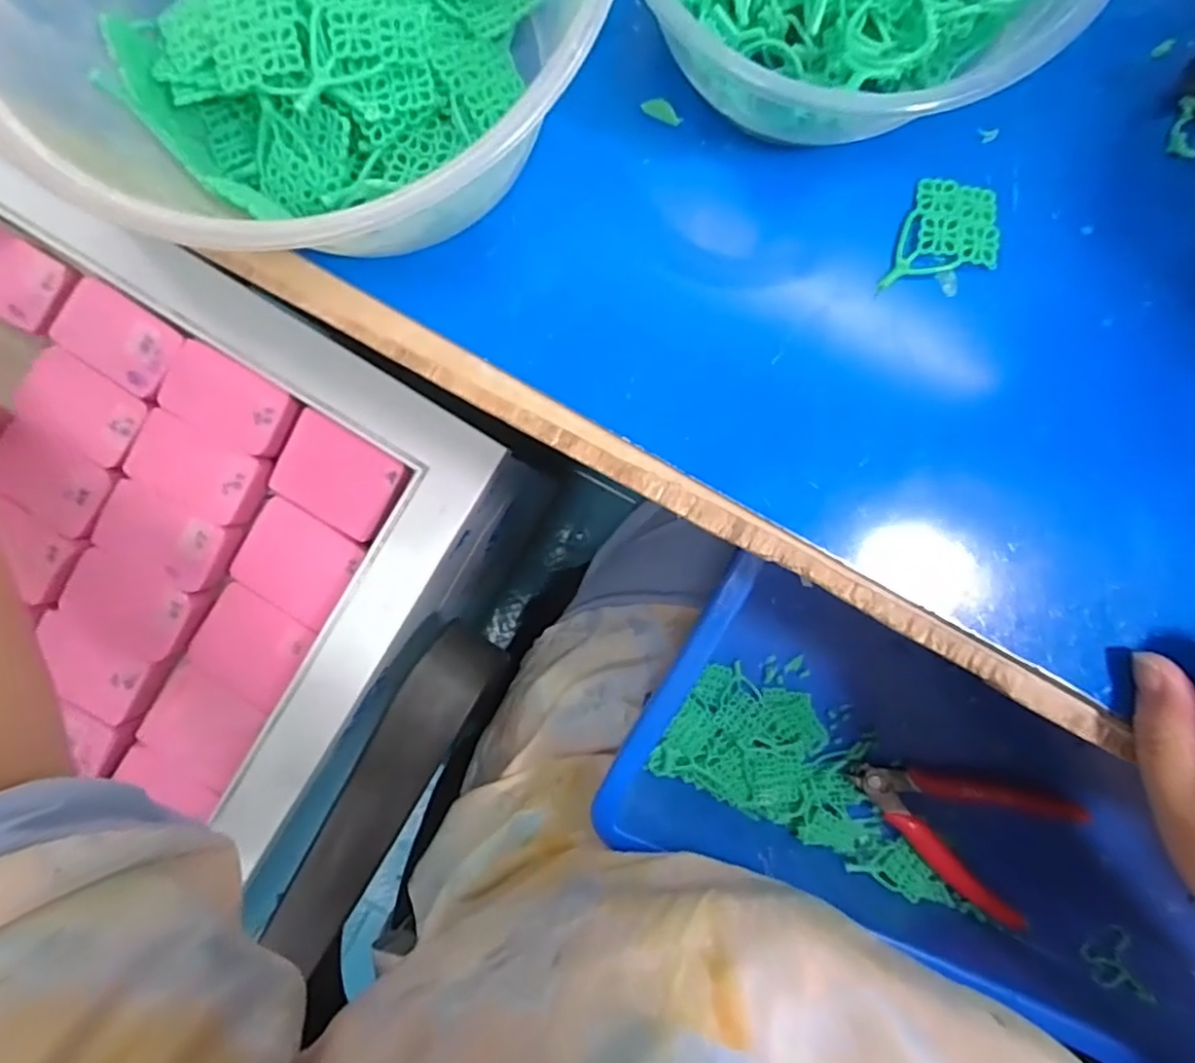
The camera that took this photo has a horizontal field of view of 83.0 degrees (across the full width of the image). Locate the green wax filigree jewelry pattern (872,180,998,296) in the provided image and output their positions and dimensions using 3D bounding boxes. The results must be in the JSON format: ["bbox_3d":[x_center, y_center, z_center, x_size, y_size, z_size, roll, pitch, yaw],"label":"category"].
[{"bbox_3d":[0.112,-0.098,0.222,0.036,0.005,0.035,1,92,0],"label":"green wax filigree jewelry pattern"}]

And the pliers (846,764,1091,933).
[{"bbox_3d":[0.197,0.161,0.370,0.112,0.024,0.074,25,92,0],"label":"pliers"}]

